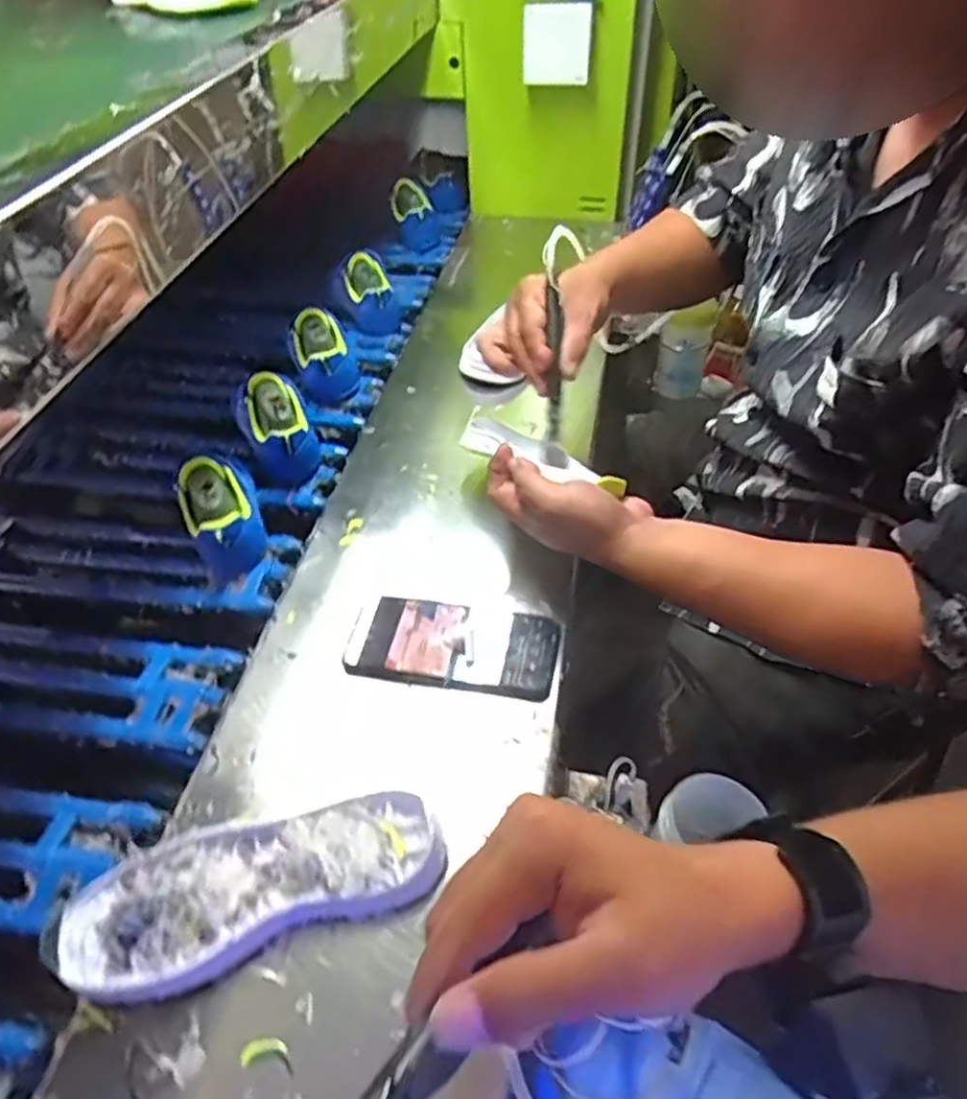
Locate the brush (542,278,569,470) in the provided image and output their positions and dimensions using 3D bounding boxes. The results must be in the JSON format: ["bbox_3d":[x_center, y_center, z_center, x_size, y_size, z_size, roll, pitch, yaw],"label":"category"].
[{"bbox_3d":[0.064,-0.148,0.630,0.019,0.153,0.021,1,3,8],"label":"brush"}]

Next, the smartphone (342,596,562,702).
[{"bbox_3d":[-0.025,0.068,0.568,0.161,0.013,0.082,9,45,7],"label":"smartphone"}]

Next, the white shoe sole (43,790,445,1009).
[{"bbox_3d":[-0.135,0.201,0.442,0.216,0.031,0.081,-14,47,-16],"label":"white shoe sole"}]

